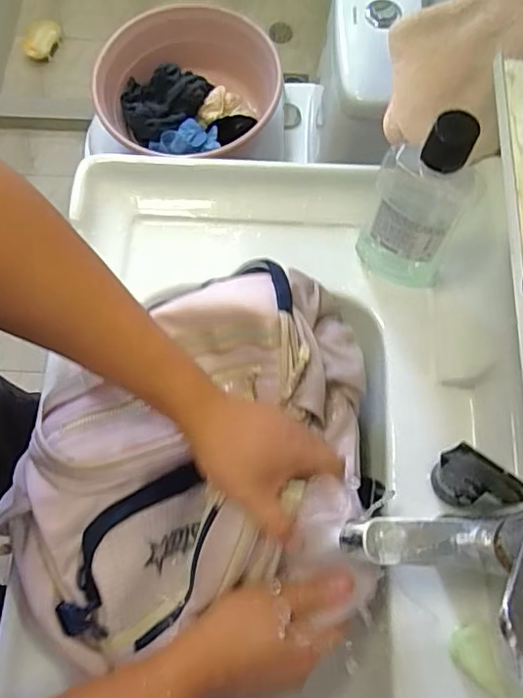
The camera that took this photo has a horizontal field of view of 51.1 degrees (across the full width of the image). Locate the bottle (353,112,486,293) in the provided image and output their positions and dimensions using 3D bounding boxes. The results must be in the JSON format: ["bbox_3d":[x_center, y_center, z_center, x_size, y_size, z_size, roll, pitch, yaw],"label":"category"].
[{"bbox_3d":[0.155,-0.137,0.523,0.091,0.223,0.054,29,74,9],"label":"bottle"}]

